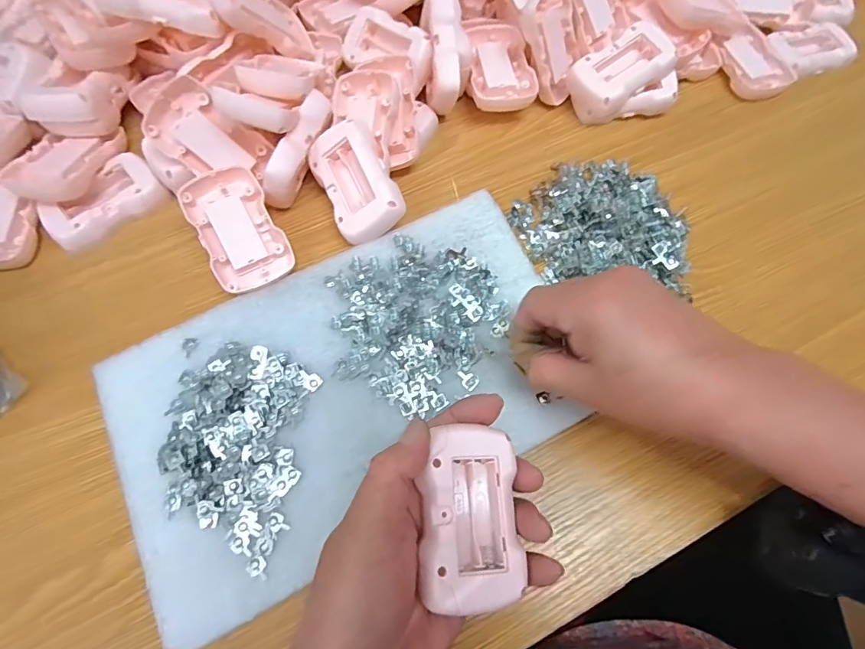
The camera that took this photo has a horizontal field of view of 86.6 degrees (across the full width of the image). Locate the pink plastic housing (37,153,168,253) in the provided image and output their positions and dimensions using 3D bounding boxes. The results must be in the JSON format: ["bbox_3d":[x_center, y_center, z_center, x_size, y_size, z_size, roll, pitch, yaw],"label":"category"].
[{"bbox_3d":[-0.251,-0.094,0.352,0.083,0.015,0.051,-40,74,-16],"label":"pink plastic housing"}]

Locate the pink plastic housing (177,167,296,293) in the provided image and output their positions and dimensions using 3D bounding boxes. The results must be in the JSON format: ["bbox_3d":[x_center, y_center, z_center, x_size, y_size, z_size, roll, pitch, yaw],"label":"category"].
[{"bbox_3d":[-0.141,-0.068,0.332,0.052,0.015,0.087,-27,88,-16],"label":"pink plastic housing"}]

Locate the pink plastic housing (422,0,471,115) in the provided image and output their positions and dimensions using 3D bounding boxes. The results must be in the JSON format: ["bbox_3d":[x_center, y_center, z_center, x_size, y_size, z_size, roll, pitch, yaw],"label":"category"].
[{"bbox_3d":[0.012,-0.224,0.379,0.037,0.041,0.090,-2,96,-2],"label":"pink plastic housing"}]

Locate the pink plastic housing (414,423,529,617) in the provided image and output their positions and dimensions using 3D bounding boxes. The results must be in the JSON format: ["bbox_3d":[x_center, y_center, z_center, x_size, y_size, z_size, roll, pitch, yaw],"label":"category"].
[{"bbox_3d":[0.020,0.094,0.228,0.046,0.023,0.081,-1,66,-1],"label":"pink plastic housing"}]

